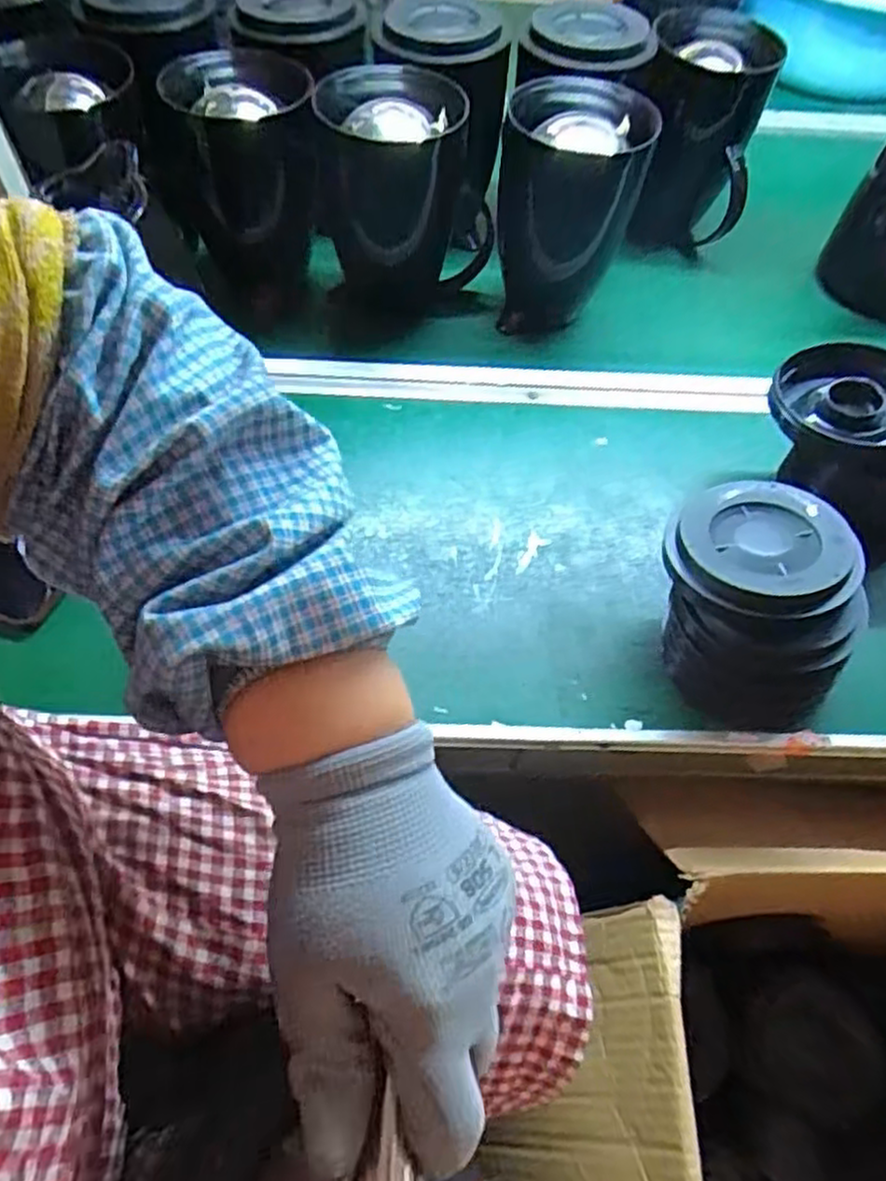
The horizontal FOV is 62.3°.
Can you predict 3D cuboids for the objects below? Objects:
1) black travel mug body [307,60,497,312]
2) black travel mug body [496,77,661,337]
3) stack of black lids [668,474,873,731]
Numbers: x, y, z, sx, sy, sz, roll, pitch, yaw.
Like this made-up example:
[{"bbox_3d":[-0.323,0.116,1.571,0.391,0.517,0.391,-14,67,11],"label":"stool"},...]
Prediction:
[{"bbox_3d":[-0.034,-0.358,0.706,0.158,0.207,0.117,-2,57,-5],"label":"black travel mug body"},{"bbox_3d":[0.113,-0.368,0.700,0.128,0.174,0.123,-7,58,-9],"label":"black travel mug body"},{"bbox_3d":[0.217,0.012,0.512,0.121,0.122,0.132,-13,52,6],"label":"stack of black lids"}]

